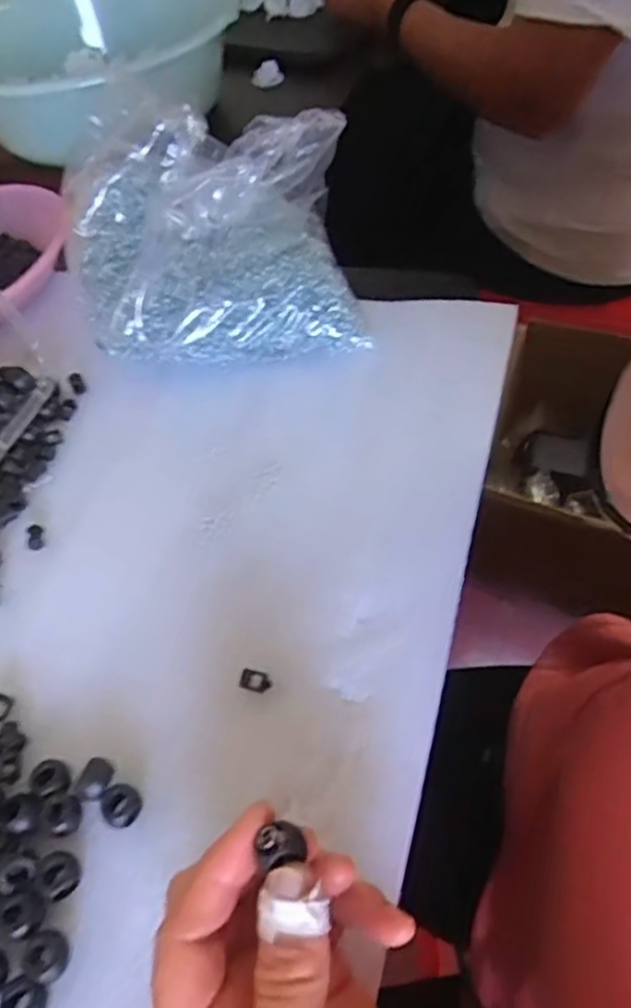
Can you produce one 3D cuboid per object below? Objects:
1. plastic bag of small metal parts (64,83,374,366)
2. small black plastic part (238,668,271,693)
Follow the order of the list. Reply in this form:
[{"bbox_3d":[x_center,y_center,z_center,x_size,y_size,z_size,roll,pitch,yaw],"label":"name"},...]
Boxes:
[{"bbox_3d":[-0.071,-0.174,0.448,0.183,0.124,0.138,-9,53,0],"label":"plastic bag of small metal parts"},{"bbox_3d":[-0.028,0.083,0.328,0.015,0.004,0.009,11,55,14],"label":"small black plastic part"}]

